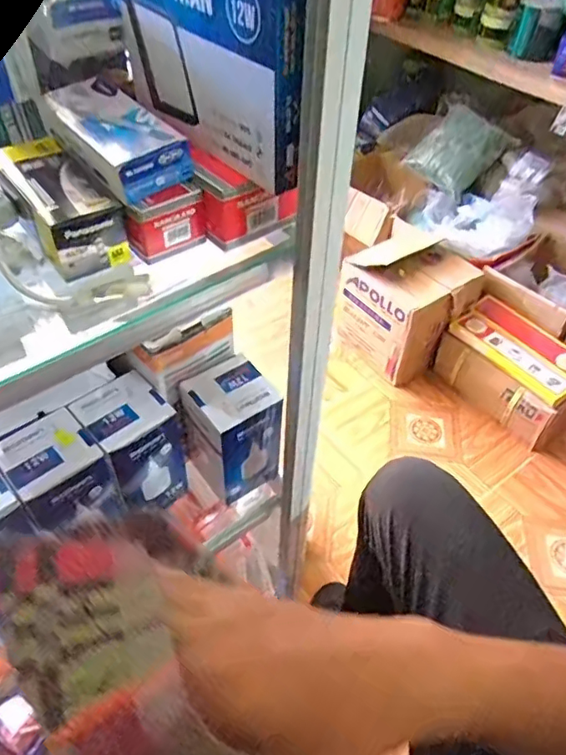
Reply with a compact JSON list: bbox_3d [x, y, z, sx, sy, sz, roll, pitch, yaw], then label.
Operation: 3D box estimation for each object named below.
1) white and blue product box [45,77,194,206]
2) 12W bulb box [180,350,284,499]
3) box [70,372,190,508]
[{"bbox_3d":[-0.130,-0.183,0.428,0.059,0.033,0.137,-29,54,-26],"label":"white and blue product box"},{"bbox_3d":[-0.061,0.061,0.677,0.083,0.157,0.087,-32,56,-28],"label":"12W bulb box"},{"bbox_3d":[-0.168,0.083,0.651,0.089,0.145,0.094,-24,53,-23],"label":"box"}]

